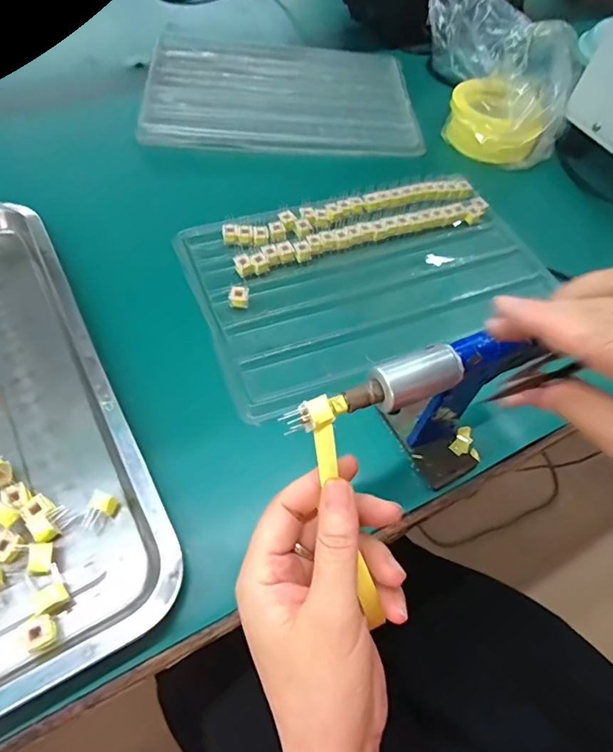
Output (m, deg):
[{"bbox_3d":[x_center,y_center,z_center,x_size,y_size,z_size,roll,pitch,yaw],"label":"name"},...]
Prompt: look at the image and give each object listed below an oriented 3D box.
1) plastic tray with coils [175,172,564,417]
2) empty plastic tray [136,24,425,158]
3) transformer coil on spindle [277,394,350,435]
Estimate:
[{"bbox_3d":[0.062,-0.096,0.442,0.321,0.035,0.197,-18,61,-18],"label":"plastic tray with coils"},{"bbox_3d":[-0.029,-0.354,0.585,0.320,0.022,0.226,3,57,-6],"label":"empty plastic tray"},{"bbox_3d":[0.005,0.018,0.223,0.034,0.008,0.012,-22,63,-20],"label":"transformer coil on spindle"}]

